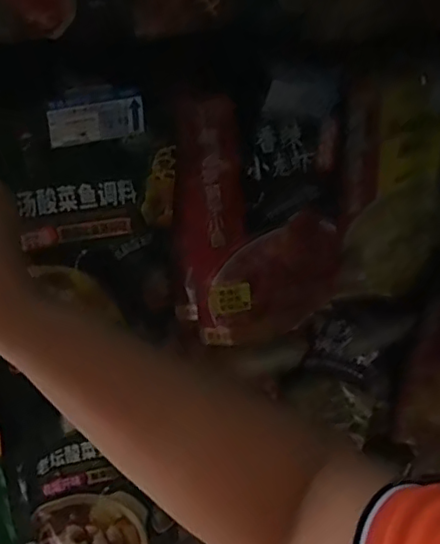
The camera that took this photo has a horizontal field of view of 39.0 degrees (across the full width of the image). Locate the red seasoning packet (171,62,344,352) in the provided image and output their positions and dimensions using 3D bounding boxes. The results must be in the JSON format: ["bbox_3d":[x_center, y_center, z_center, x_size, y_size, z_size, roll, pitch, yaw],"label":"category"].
[{"bbox_3d":[0.044,-0.064,0.664,0.200,0.282,0.054,-13,25,-18],"label":"red seasoning packet"}]

